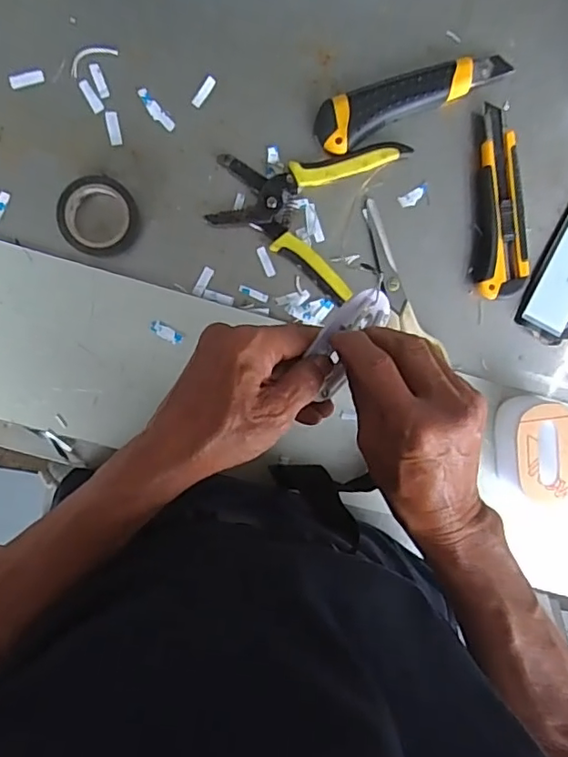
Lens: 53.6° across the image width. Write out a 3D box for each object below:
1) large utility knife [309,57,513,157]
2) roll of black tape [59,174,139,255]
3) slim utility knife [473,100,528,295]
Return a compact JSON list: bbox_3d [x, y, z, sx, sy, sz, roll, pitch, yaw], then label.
[{"bbox_3d":[0.104,-0.234,0.459,0.169,0.019,0.039,-27,98,-4],"label":"large utility knife"},{"bbox_3d":[-0.146,-0.127,0.438,0.055,0.020,0.058,-1,95,-7],"label":"roll of black tape"},{"bbox_3d":[0.185,-0.147,0.476,0.039,0.019,0.152,0,95,-7],"label":"slim utility knife"}]

